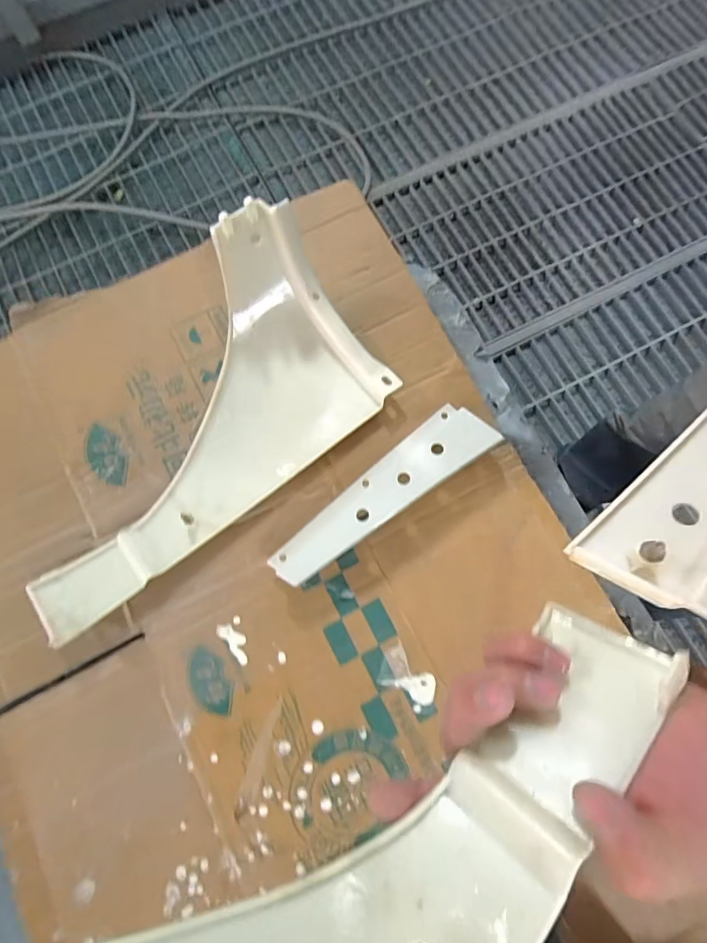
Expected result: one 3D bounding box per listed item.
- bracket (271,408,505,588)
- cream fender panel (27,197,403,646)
[{"bbox_3d":[0.028,0.024,0.452,0.237,0.046,0.058,-39,82,-7],"label":"bracket"},{"bbox_3d":[-0.166,-0.044,0.434,0.394,0.102,0.197,-38,82,-7],"label":"cream fender panel"}]

